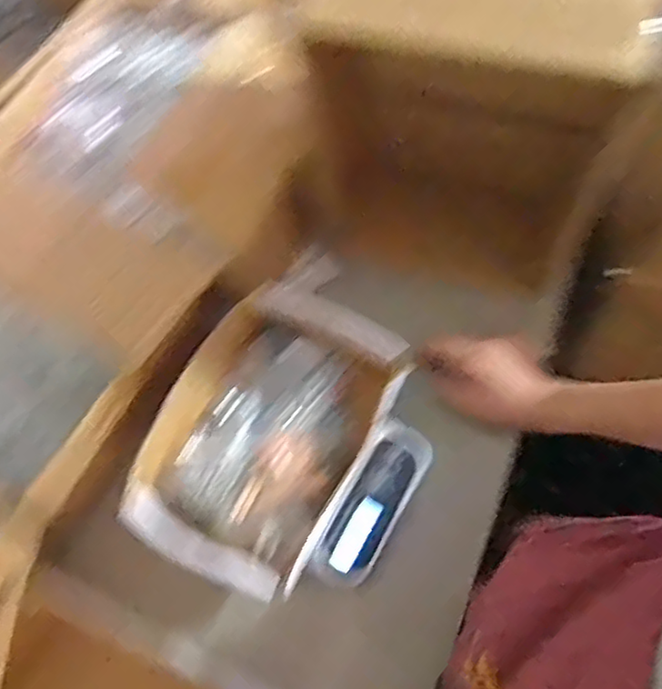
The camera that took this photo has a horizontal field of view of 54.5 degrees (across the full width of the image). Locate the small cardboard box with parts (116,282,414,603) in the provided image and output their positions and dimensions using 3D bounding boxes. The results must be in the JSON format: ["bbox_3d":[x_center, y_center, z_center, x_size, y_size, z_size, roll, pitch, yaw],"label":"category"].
[{"bbox_3d":[-0.058,0.080,0.585,0.175,0.085,0.251,27,71,14],"label":"small cardboard box with parts"}]

